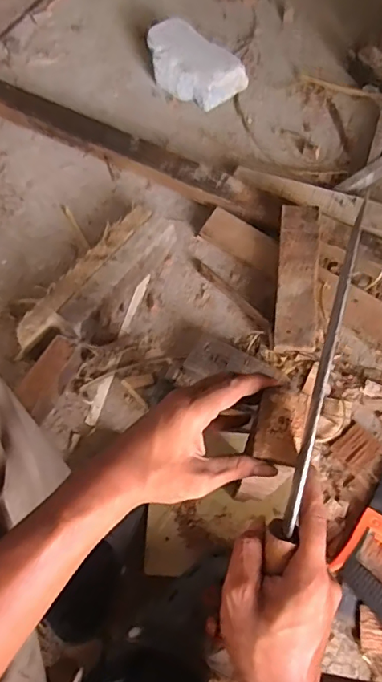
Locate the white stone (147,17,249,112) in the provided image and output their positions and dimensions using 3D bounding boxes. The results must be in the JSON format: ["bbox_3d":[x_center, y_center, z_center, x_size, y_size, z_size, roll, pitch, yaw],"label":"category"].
[{"bbox_3d":[-0.001,-0.563,1.045,0.209,0.073,0.117,37,73,16],"label":"white stone"}]

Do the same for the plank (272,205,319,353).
[{"bbox_3d":[0.168,-0.103,0.807,0.062,0.017,0.242,3,77,10],"label":"plank"}]

